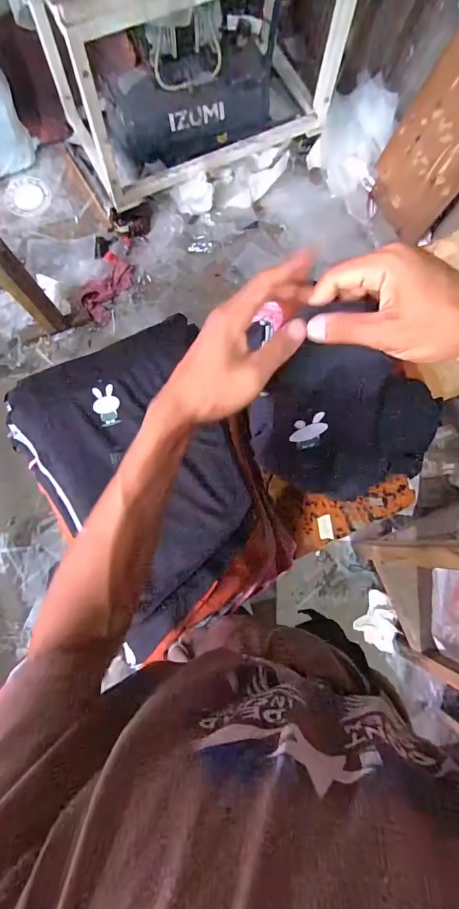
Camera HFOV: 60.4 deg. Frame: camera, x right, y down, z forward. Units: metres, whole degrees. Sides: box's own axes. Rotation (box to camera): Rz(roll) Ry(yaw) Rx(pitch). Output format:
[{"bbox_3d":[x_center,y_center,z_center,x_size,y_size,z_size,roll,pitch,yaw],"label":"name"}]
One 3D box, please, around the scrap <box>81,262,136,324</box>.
[{"bbox_3d":[-0.521,-0.698,1.667,0.162,0.028,0.287,28,77,4],"label":"scrap"}]

